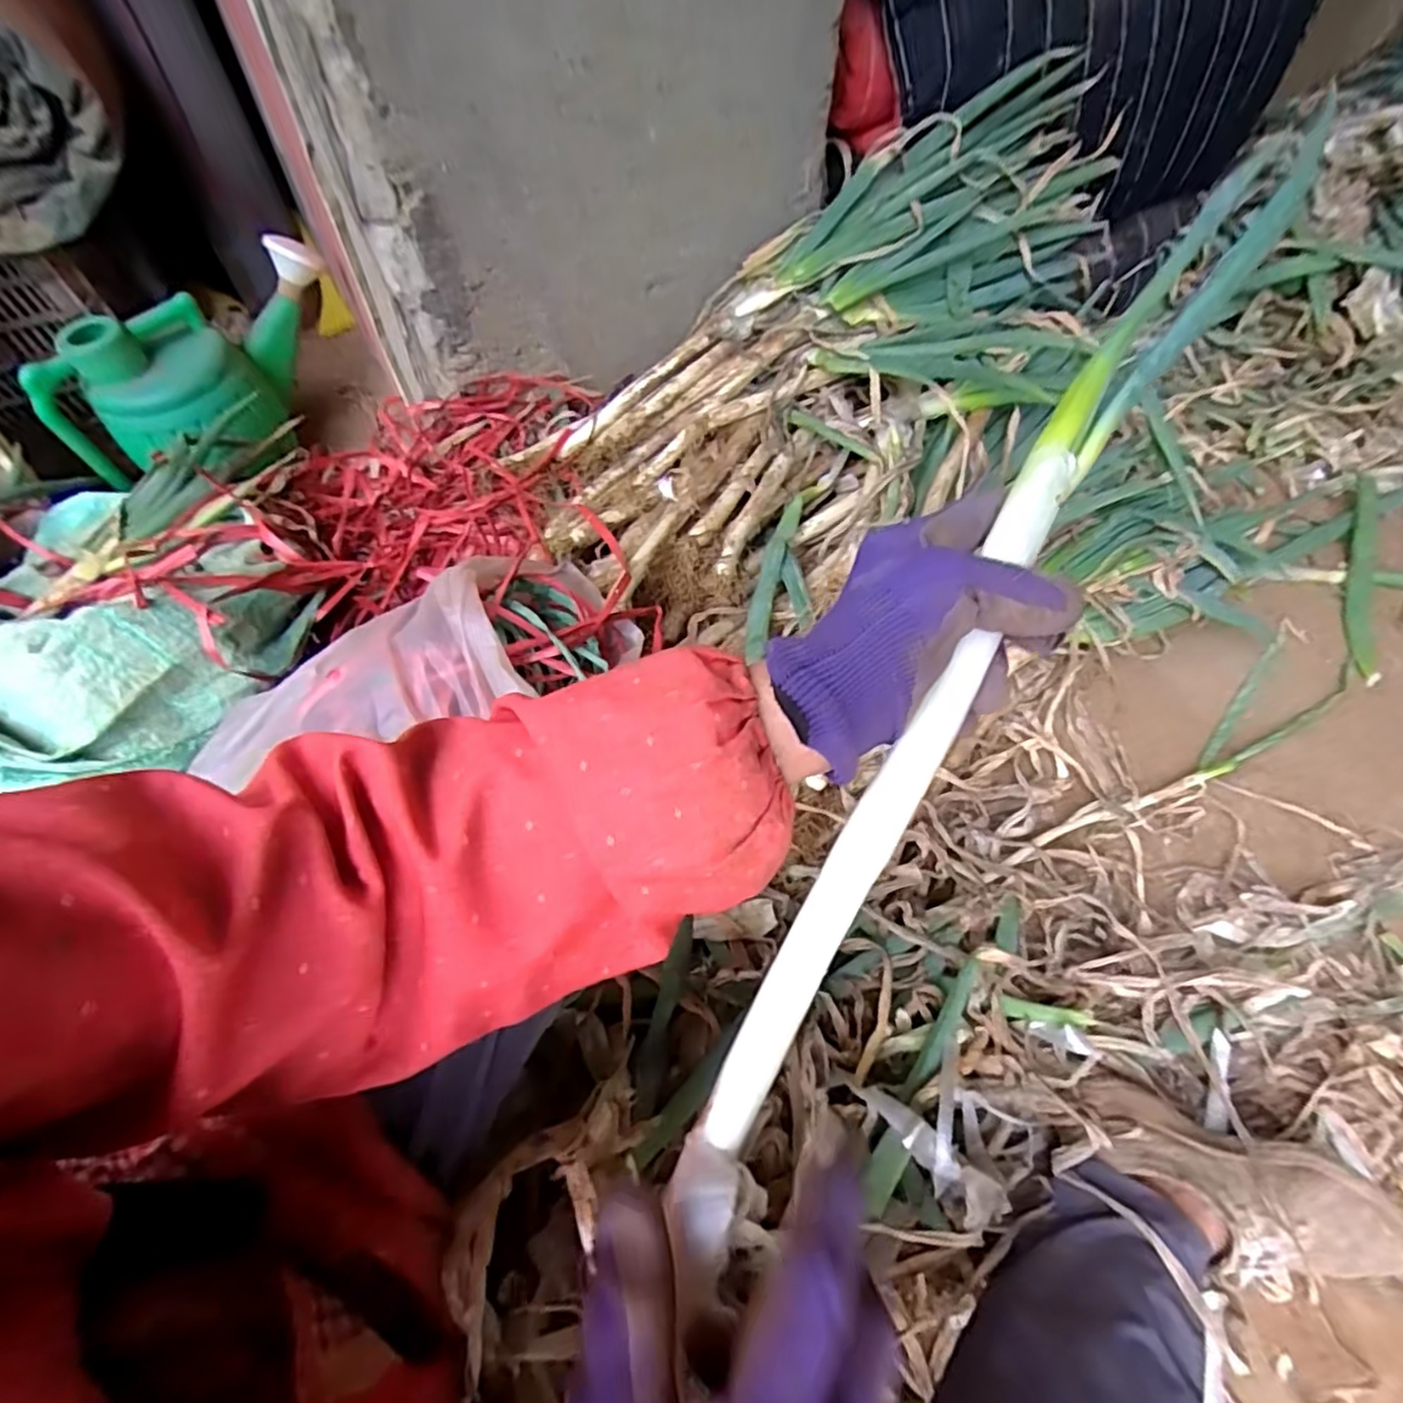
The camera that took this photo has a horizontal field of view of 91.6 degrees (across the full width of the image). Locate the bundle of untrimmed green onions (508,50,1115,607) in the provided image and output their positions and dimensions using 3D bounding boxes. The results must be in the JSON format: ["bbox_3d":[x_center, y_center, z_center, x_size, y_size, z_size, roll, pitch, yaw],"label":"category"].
[{"bbox_3d":[0.160,-0.451,0.878,0.831,0.228,0.399,-38,64,-1],"label":"bundle of untrimmed green onions"}]

